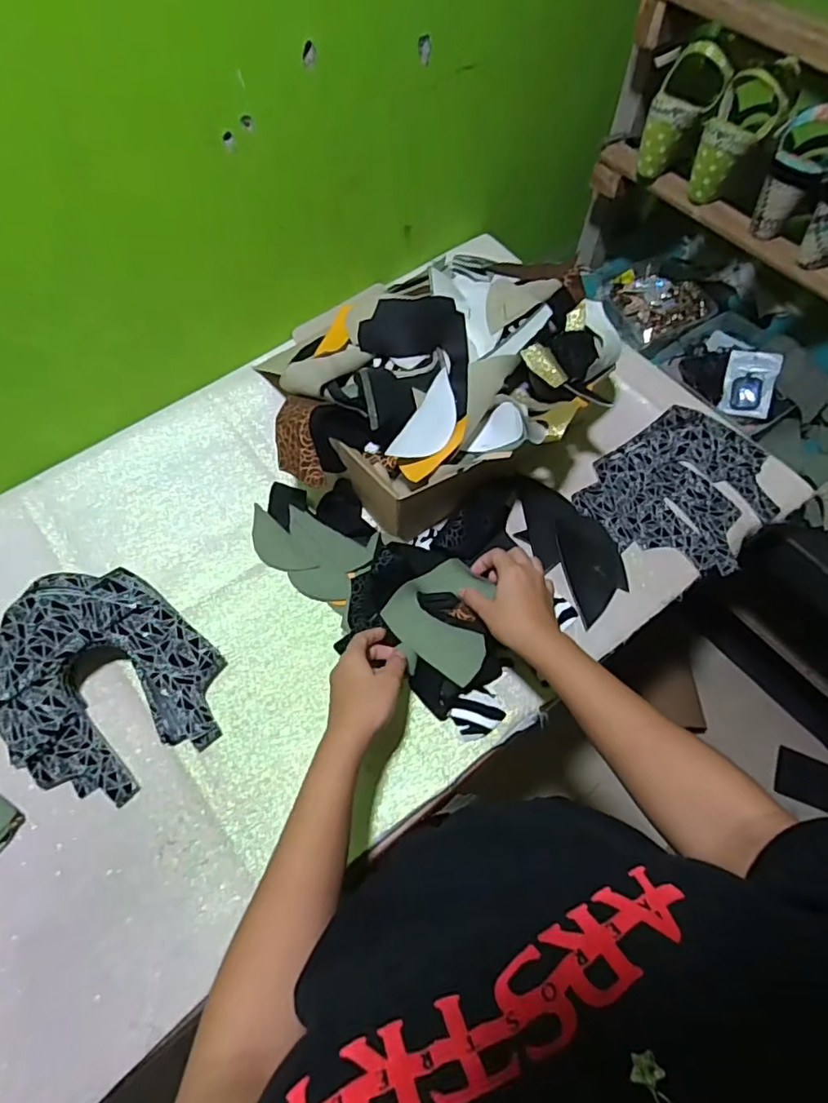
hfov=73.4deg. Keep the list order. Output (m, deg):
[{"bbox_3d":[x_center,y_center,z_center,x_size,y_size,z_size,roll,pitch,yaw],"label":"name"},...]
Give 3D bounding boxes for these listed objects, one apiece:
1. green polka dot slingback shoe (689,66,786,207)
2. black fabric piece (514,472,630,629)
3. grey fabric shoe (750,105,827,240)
[{"bbox_3d":[0.407,-0.522,0.705,0.079,0.131,0.063,26,66,12],"label":"green polka dot slingback shoe"},{"bbox_3d":[0.187,-0.018,0.670,0.093,0.015,0.193,-28,68,-14],"label":"black fabric piece"},{"bbox_3d":[0.457,-0.452,0.666,0.077,0.139,0.069,31,68,13],"label":"grey fabric shoe"}]

